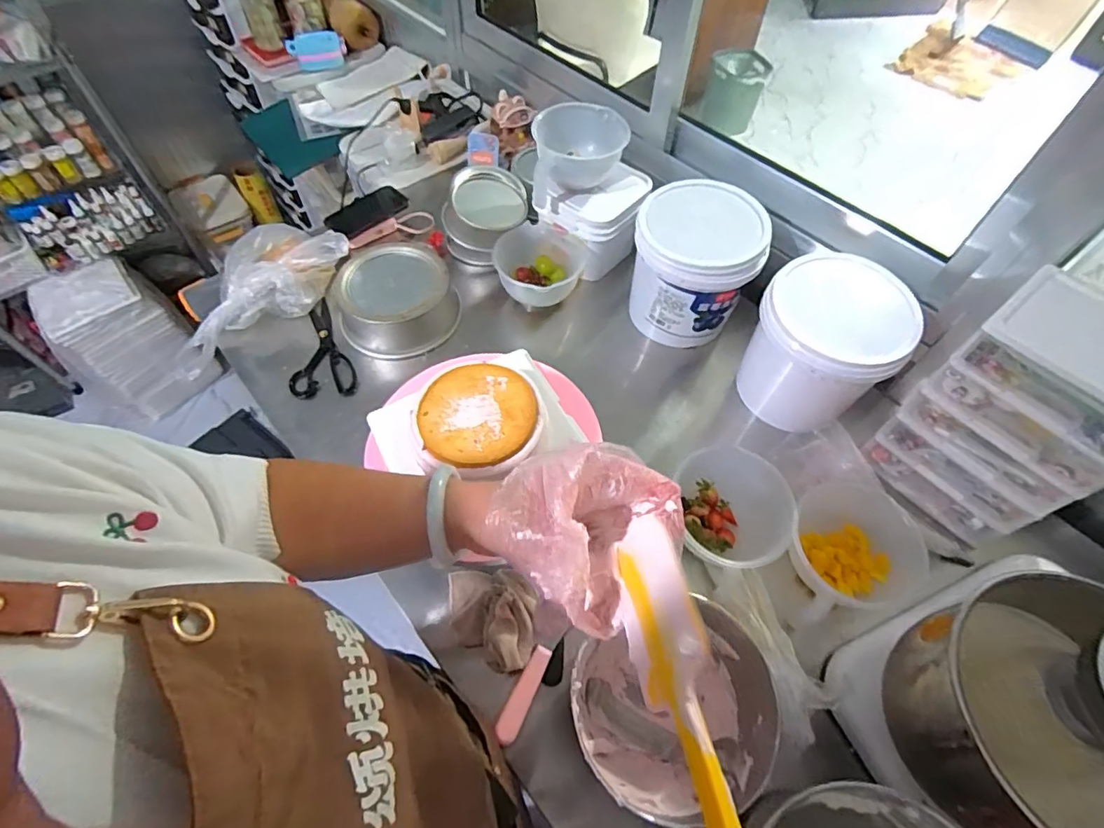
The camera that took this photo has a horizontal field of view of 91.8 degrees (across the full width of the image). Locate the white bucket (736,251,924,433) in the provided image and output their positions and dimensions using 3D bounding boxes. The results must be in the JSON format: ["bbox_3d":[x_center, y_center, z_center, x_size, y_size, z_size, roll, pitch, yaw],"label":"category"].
[{"bbox_3d":[0.413,-0.105,0.815,0.199,0.205,0.192,1,58,-1],"label":"white bucket"}]

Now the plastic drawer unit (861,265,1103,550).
[{"bbox_3d":[0.575,0.004,0.675,0.139,0.292,0.196,-36,65,-21],"label":"plastic drawer unit"}]

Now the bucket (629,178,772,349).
[{"bbox_3d":[0.228,-0.241,0.885,0.185,0.207,0.185,1,58,-1],"label":"bucket"}]

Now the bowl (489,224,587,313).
[{"bbox_3d":[-0.024,-0.258,0.940,0.157,0.067,0.150,1,58,-1],"label":"bowl"}]

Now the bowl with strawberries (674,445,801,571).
[{"bbox_3d":[0.235,0.132,0.710,0.143,0.075,0.159,3,58,1],"label":"bowl with strawberries"}]

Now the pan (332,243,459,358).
[{"bbox_3d":[-0.270,-0.202,0.933,0.203,0.072,0.200,-16,60,-11],"label":"pan"}]

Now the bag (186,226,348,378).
[{"bbox_3d":[-0.506,-0.230,0.941,0.321,0.109,0.191,-39,65,0],"label":"bag"}]

